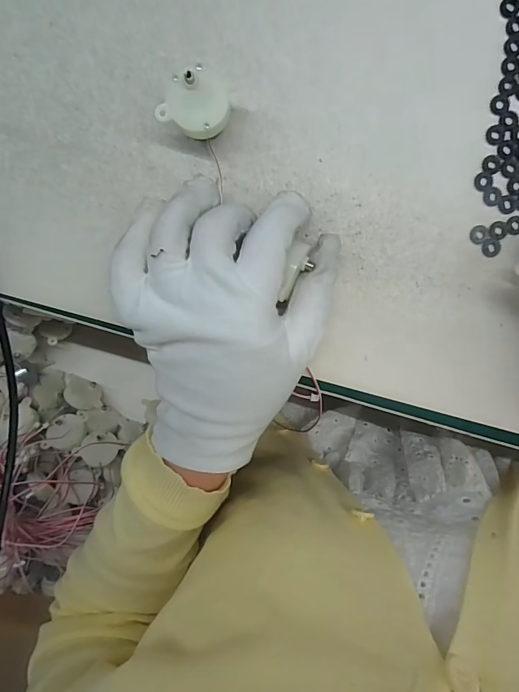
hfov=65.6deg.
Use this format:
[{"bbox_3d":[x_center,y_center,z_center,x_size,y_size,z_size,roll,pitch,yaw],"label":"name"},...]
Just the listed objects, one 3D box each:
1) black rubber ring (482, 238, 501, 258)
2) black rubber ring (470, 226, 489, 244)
[{"bbox_3d":[0.136,-0.057,0.235,0.011,0.004,0.010,0,97,0],"label":"black rubber ring"},{"bbox_3d":[0.129,-0.065,0.234,0.010,0.004,0.011,-13,96,2],"label":"black rubber ring"}]

